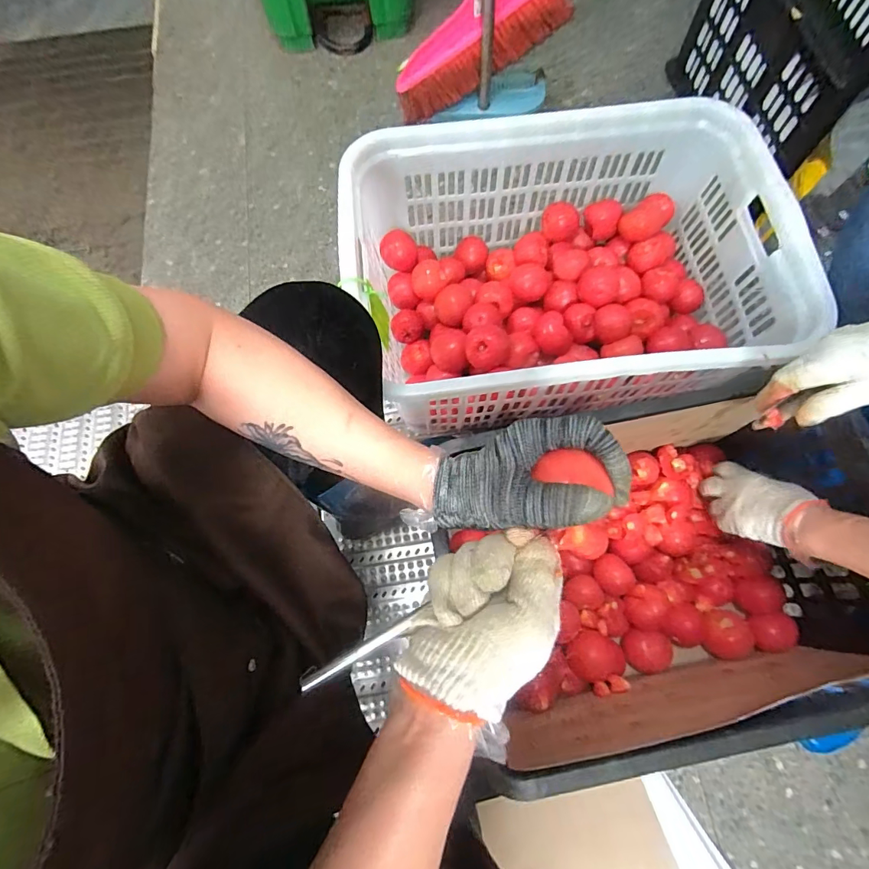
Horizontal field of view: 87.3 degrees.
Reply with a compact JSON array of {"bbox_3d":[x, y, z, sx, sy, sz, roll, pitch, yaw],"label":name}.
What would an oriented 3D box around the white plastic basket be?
[{"bbox_3d":[0.175,-0.201,0.689,0.581,0.261,0.450,-1,72,2],"label":"white plastic basket"}]

